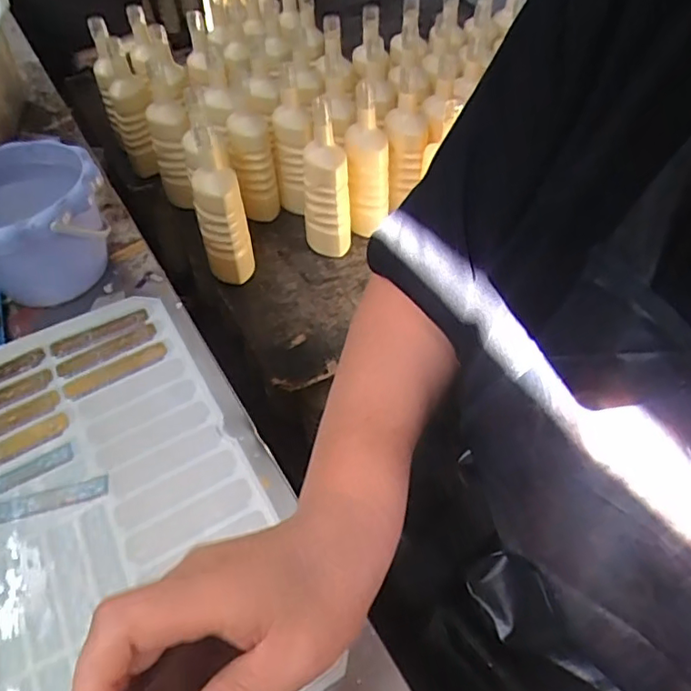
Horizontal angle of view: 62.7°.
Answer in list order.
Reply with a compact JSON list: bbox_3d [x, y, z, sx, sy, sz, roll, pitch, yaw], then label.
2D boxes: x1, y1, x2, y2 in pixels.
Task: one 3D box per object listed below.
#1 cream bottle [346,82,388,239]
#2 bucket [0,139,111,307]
[{"bbox_3d":[0.035,-0.284,0.918,0.069,0.233,0.071,-2,48,0],"label":"cream bottle"},{"bbox_3d":[-0.306,-0.109,0.556,0.152,0.118,0.147,-2,51,3],"label":"bucket"}]

